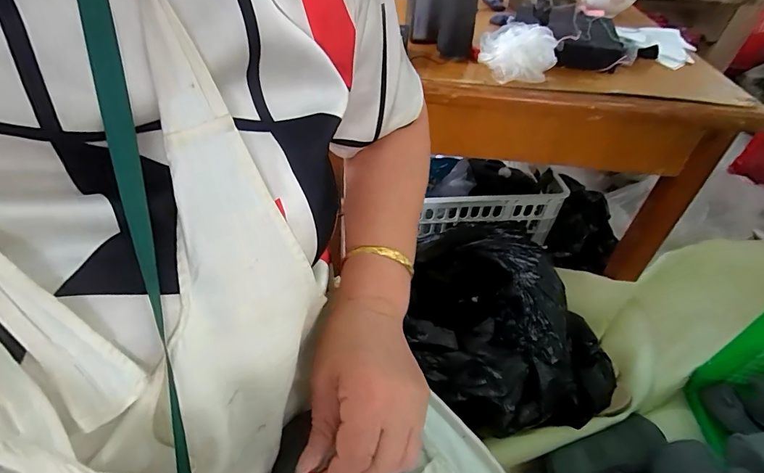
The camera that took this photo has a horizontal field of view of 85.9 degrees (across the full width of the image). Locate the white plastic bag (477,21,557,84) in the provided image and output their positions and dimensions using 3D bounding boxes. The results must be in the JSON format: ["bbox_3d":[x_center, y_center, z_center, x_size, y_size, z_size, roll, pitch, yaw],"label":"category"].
[{"bbox_3d":[0.172,-0.235,0.527,0.096,0.051,0.066,17,45,13],"label":"white plastic bag"}]

